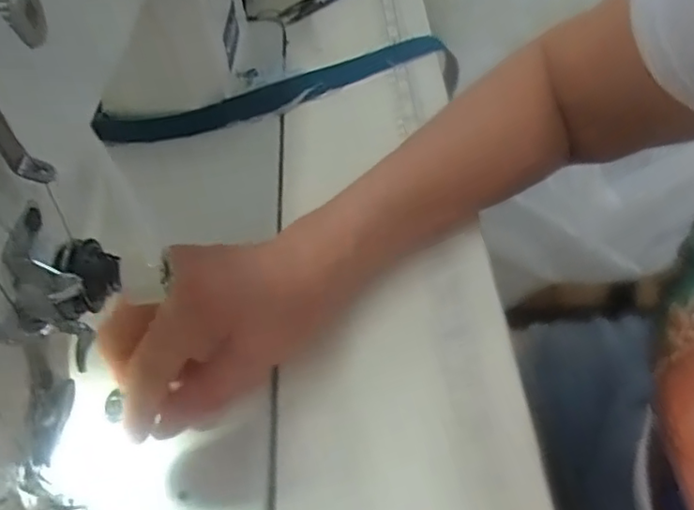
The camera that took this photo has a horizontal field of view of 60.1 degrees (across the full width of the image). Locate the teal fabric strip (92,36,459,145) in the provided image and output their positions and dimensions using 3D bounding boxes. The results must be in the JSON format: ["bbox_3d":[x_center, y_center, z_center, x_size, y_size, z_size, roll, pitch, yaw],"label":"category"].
[{"bbox_3d":[-0.043,-0.124,0.451,0.275,0.025,0.033,-16,51,-10],"label":"teal fabric strip"}]

